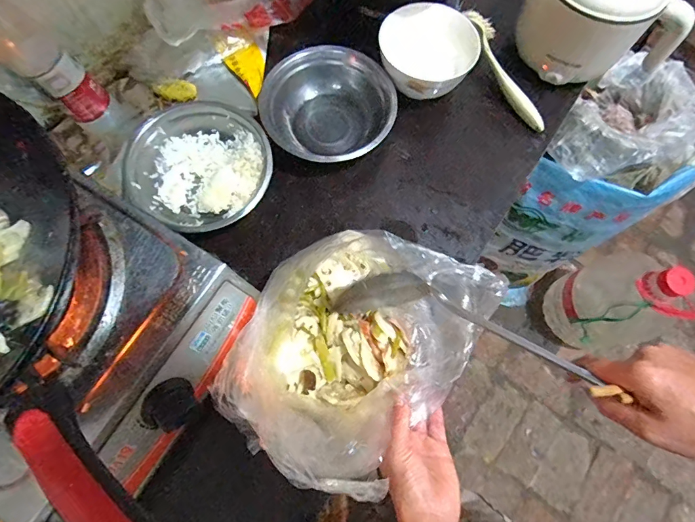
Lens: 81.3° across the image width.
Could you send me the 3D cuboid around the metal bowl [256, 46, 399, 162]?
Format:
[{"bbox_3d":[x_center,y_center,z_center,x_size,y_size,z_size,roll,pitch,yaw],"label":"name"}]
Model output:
[{"bbox_3d":[-0.020,-0.203,0.560,0.188,0.076,0.154,-21,74,-8],"label":"metal bowl"}]

